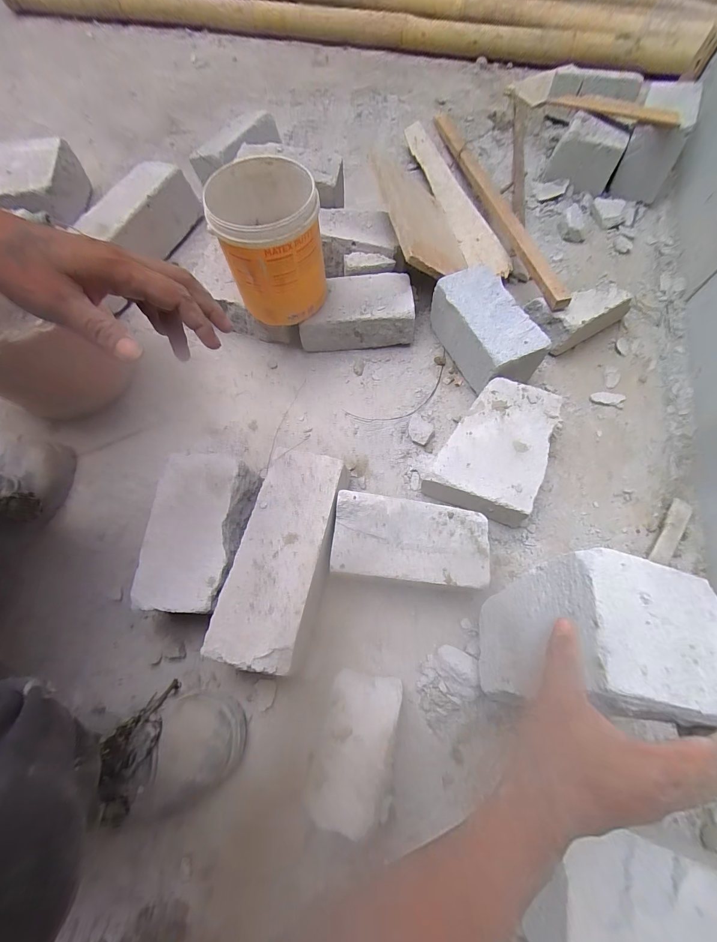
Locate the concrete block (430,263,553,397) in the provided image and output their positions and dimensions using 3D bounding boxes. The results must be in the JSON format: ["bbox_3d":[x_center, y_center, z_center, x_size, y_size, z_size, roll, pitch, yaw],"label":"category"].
[{"bbox_3d":[0.214,-0.237,0.604,0.105,0.103,0.202,-22,68,-7],"label":"concrete block"}]

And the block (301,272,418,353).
[{"bbox_3d":[-0.004,-0.290,0.643,0.199,0.084,0.105,-3,67,0],"label":"block"}]

